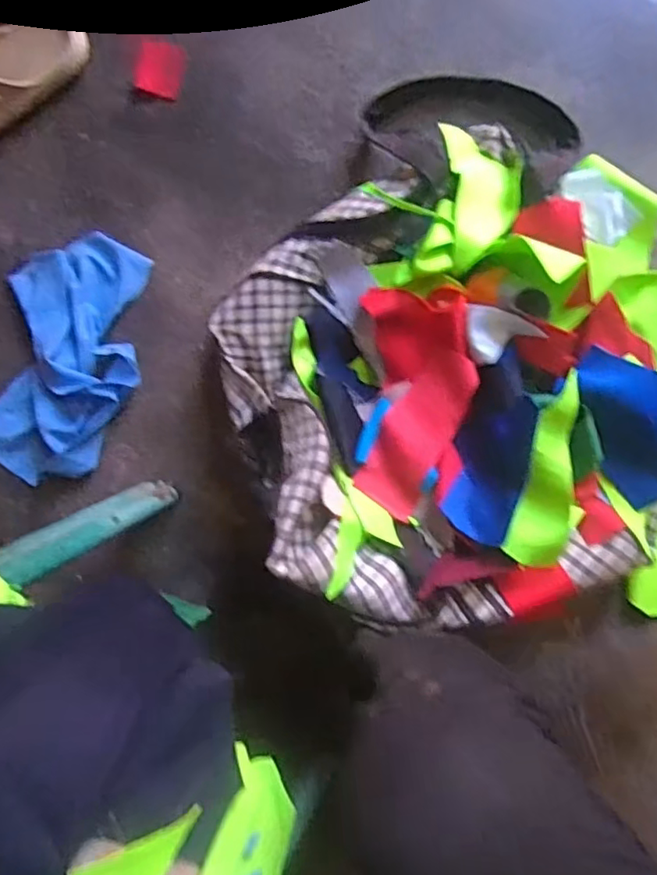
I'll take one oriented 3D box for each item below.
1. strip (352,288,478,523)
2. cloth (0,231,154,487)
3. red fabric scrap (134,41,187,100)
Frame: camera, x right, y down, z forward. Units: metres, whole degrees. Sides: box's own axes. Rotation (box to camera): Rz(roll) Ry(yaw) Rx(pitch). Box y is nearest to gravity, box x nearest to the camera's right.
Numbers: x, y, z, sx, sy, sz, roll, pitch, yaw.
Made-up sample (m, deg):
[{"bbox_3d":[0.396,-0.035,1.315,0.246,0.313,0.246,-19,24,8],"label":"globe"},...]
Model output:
[{"bbox_3d":[0.086,-0.036,0.578,0.101,0.036,0.214,0,87,20],"label":"strip"},{"bbox_3d":[-0.304,-0.093,0.691,0.173,0.039,0.290,16,92,5],"label":"cloth"},{"bbox_3d":[-0.194,-0.423,0.690,0.054,0.005,0.058,14,92,5],"label":"red fabric scrap"}]

